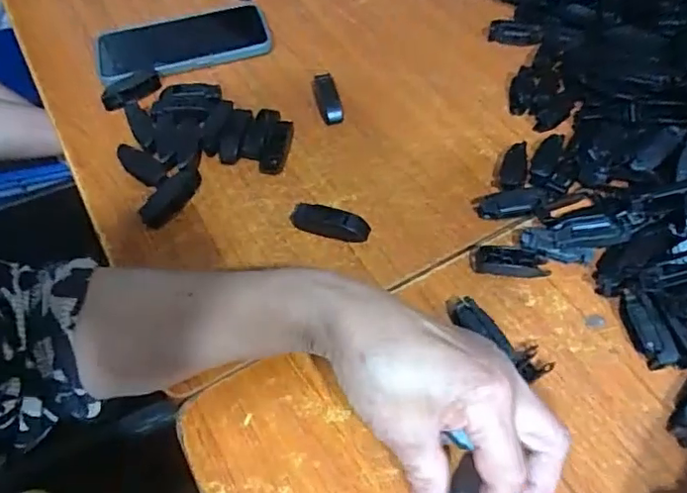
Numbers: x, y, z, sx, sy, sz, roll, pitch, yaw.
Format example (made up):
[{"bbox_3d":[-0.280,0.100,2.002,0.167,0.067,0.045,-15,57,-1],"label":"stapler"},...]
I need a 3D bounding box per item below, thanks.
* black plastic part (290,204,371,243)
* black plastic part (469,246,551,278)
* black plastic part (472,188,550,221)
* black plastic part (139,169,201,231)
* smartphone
[{"bbox_3d":[-0.010,-0.018,0.407,0.060,0.019,0.018,14,57,11],"label":"black plastic part"},{"bbox_3d":[0.115,0.011,0.384,0.051,0.013,0.019,10,56,8],"label":"black plastic part"},{"bbox_3d":[0.125,-0.031,0.413,0.051,0.013,0.021,0,55,1],"label":"black plastic part"},{"bbox_3d":[-0.134,-0.039,0.431,0.026,0.009,0.057,28,60,19],"label":"black plastic part"},{"bbox_3d":[-0.155,-0.199,0.538,0.162,0.011,0.083,-17,57,-10],"label":"smartphone"}]

